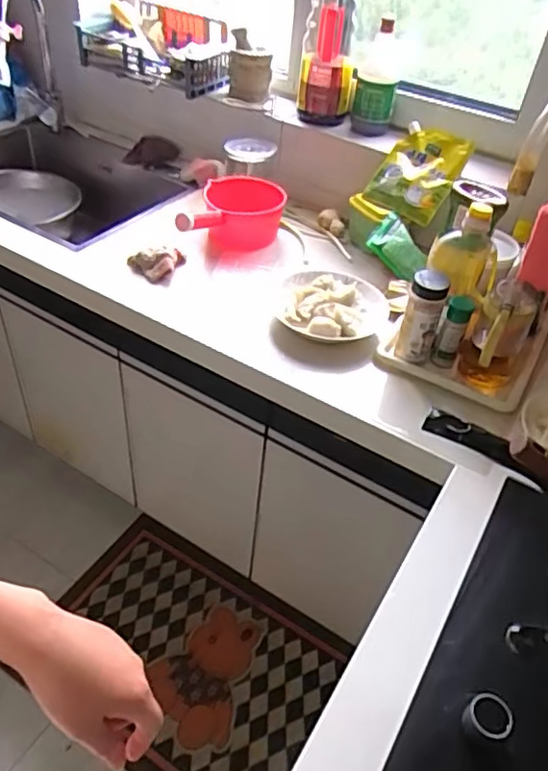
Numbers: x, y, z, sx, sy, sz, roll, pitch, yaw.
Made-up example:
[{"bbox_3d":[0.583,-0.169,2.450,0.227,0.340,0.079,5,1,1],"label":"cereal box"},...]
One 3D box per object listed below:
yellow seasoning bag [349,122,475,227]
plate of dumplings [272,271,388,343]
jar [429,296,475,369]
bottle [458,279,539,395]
[{"bbox_3d":[0.289,-0.434,1.260,0.167,0.249,0.044,37,4,17],"label":"yellow seasoning bag"},{"bbox_3d":[0.100,-0.146,1.101,0.180,0.057,0.201,27,45,21],"label":"plate of dumplings"},{"bbox_3d":[0.290,-0.086,0.988,0.040,0.122,0.042,20,42,13],"label":"jar"},{"bbox_3d":[0.349,-0.077,0.948,0.084,0.157,0.104,25,44,19],"label":"bottle"}]

